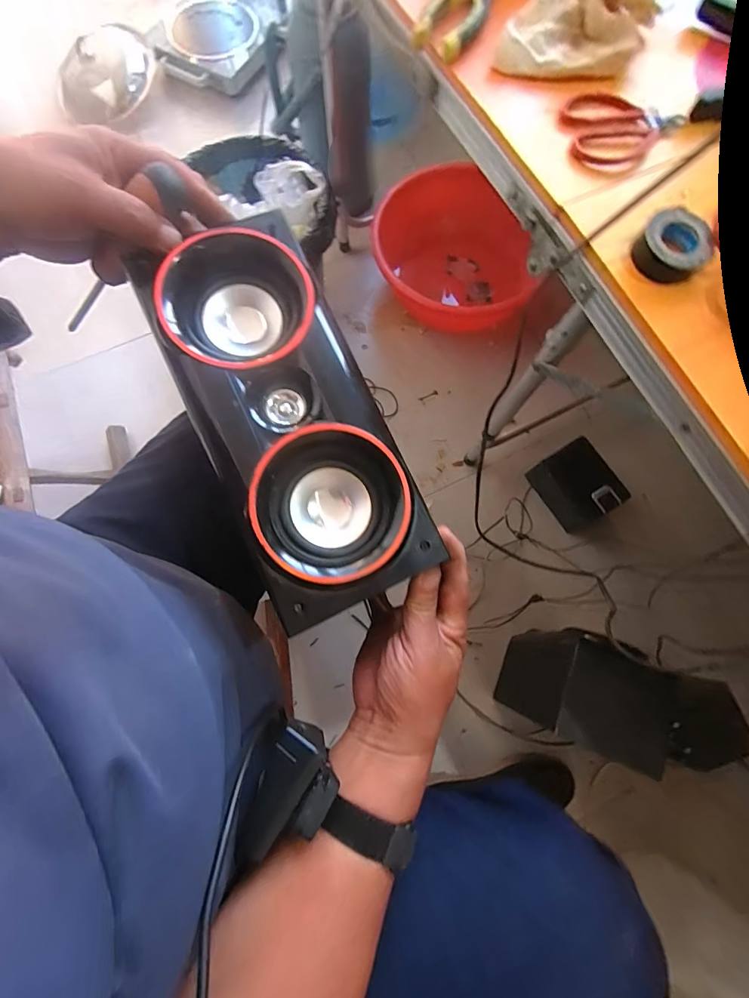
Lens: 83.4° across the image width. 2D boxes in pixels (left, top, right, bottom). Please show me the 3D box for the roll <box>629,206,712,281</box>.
[{"bbox_3d":[0.228,-0.191,0.320,0.050,0.023,0.060,38,79,10],"label":"roll"}]

